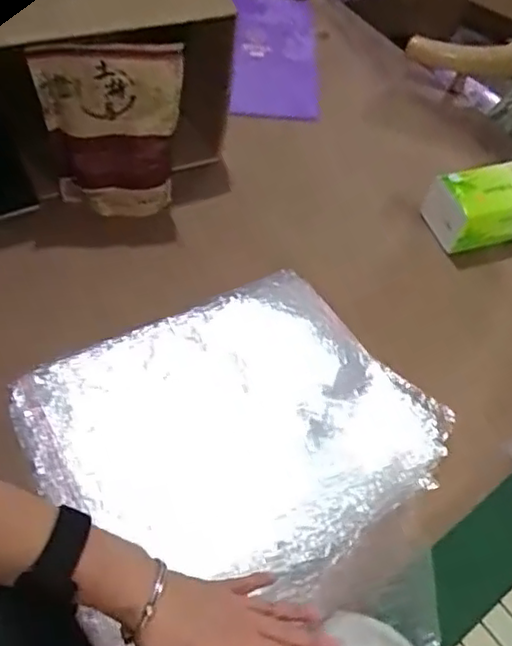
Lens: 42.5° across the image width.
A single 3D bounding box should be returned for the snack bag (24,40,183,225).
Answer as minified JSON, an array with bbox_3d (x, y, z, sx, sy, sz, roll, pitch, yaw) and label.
[{"bbox_3d":[-0.166,-0.213,0.780,0.158,0.230,0.042,-3,55,-7],"label":"snack bag"}]

